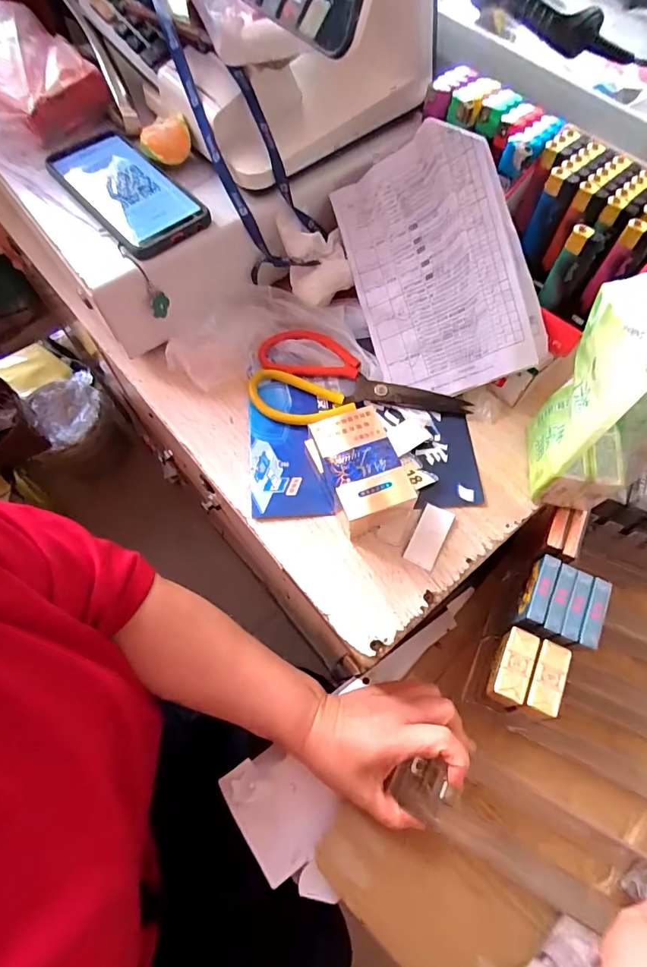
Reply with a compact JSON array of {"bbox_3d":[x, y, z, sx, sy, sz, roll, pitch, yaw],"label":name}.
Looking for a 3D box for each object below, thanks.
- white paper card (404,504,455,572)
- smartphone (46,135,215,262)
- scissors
[{"bbox_3d":[0.086,0.043,0.375,0.025,0.004,0.053,26,68,9],"label":"white paper card"},{"bbox_3d":[-0.167,-0.251,0.390,0.075,0.013,0.148,-39,73,-16],"label":"smartphone"},{"bbox_3d":[0.030,-0.099,0.426,0.193,0.012,0.095,-1,67,-2],"label":"scissors"}]

